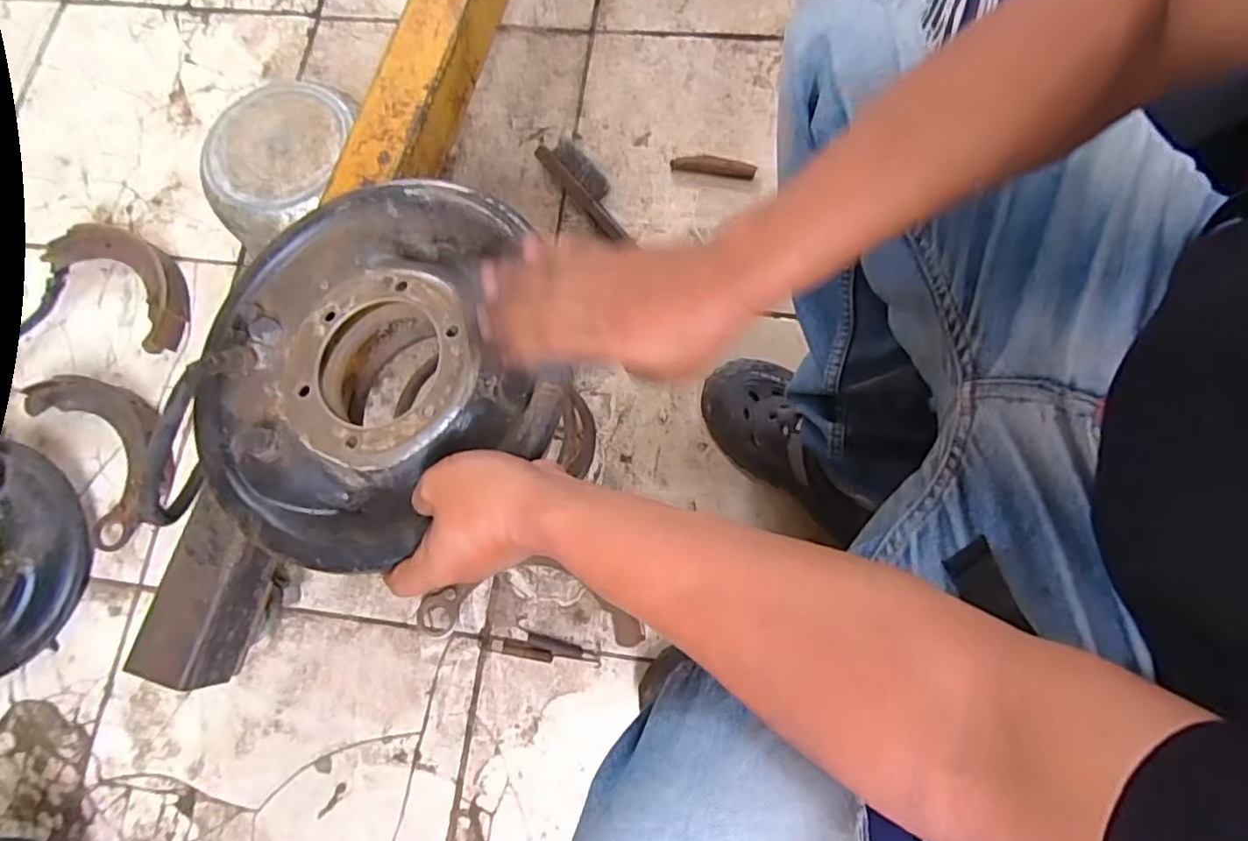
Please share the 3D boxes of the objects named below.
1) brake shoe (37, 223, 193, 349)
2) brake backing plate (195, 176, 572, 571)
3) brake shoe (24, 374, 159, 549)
[{"bbox_3d":[-0.622,-0.178,0.787,0.224,0.031,0.096,38,80,9],"label":"brake shoe"},{"bbox_3d":[-0.171,-0.043,0.415,0.252,0.051,0.244,0,76,1],"label":"brake backing plate"},{"bbox_3d":[-0.603,0.028,0.729,0.121,0.035,0.221,-34,78,-7],"label":"brake shoe"}]

